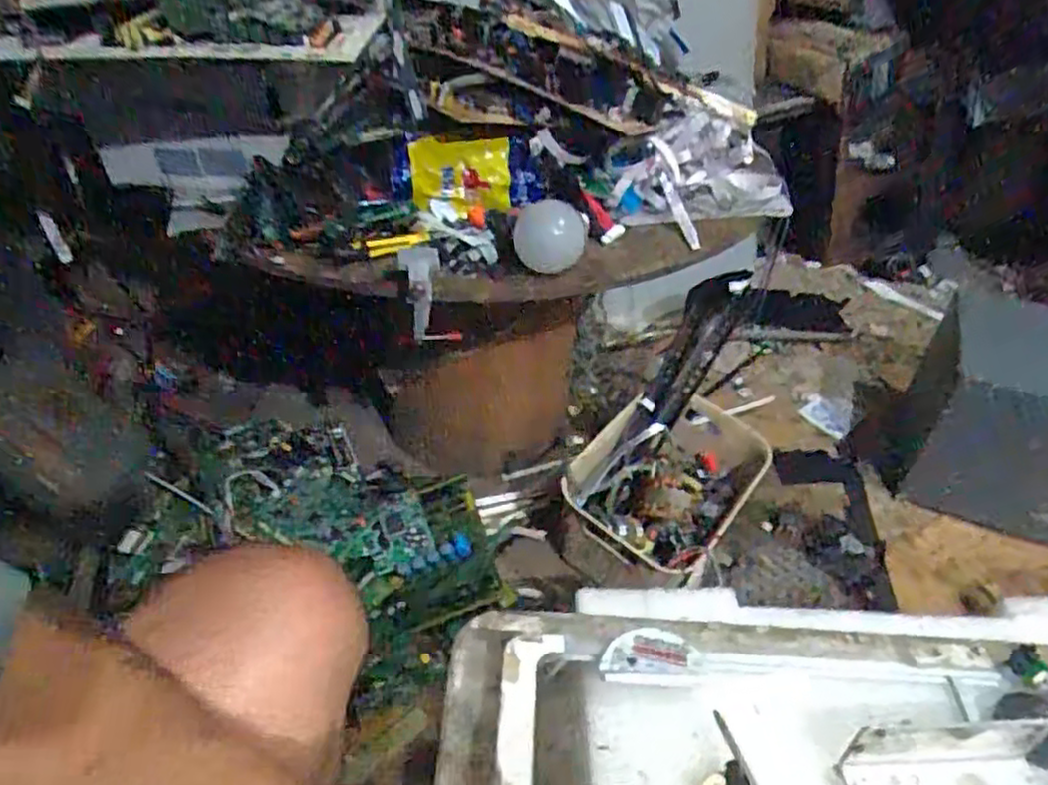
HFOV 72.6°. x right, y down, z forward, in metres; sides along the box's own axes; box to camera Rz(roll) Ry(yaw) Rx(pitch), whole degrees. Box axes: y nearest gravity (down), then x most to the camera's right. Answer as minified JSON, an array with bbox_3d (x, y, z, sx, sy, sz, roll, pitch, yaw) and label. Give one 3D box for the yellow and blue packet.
[{"bbox_3d":[-0.053,-0.216,0.712,0.146,0.070,0.029,-10,40,-14],"label":"yellow and blue packet"}]

